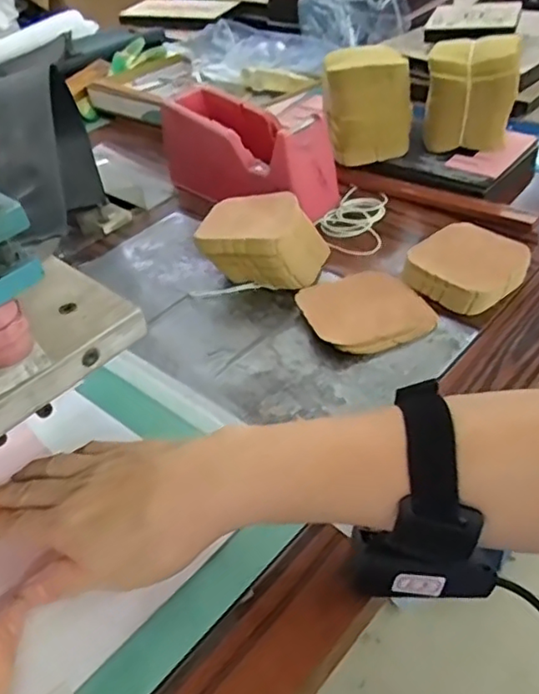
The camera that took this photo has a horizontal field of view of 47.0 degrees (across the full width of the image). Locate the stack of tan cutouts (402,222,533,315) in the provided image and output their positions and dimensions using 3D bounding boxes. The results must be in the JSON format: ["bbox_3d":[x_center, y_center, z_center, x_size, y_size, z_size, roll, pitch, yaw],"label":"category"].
[{"bbox_3d":[0.165,-0.067,0.515,0.086,0.025,0.080,-32,47,-24],"label":"stack of tan cutouts"}]

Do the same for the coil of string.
[{"bbox_3d":[0.082,-0.128,0.613,0.063,0.007,0.115,4,43,14],"label":"coil of string"}]

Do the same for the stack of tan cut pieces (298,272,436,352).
[{"bbox_3d":[0.076,-0.031,0.494,0.092,0.015,0.088,-23,43,-15],"label":"stack of tan cut pieces"}]

